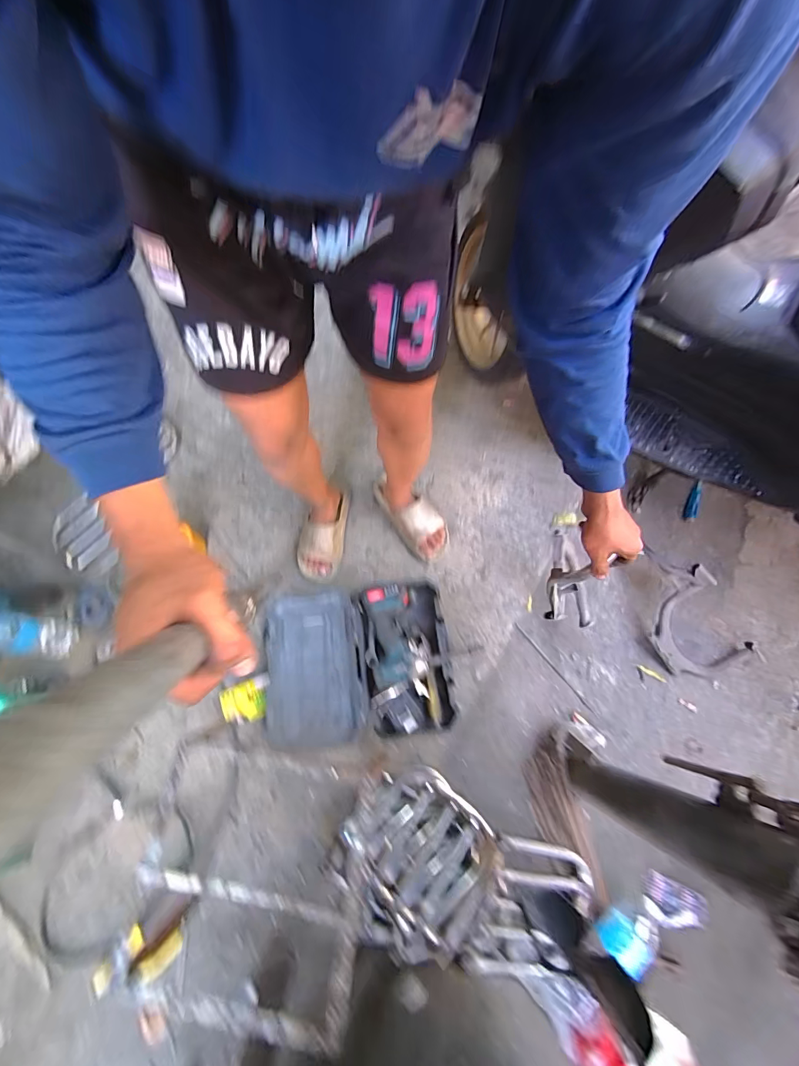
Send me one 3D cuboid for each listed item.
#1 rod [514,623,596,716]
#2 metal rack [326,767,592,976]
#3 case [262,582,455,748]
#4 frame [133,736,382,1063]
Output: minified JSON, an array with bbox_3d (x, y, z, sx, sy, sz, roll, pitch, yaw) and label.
[{"bbox_3d":[0.400,0.347,1.055,0.012,0.009,0.279,-37,72,-12],"label":"rod"},{"bbox_3d":[0.111,0.716,0.837,0.488,0.153,0.309,26,72,11],"label":"metal rack"},{"bbox_3d":[-0.101,0.319,1.028,0.446,0.109,0.372,-5,69,0],"label":"case"},{"bbox_3d":[-0.236,0.571,0.681,0.365,0.042,0.388,11,68,0],"label":"frame"}]

